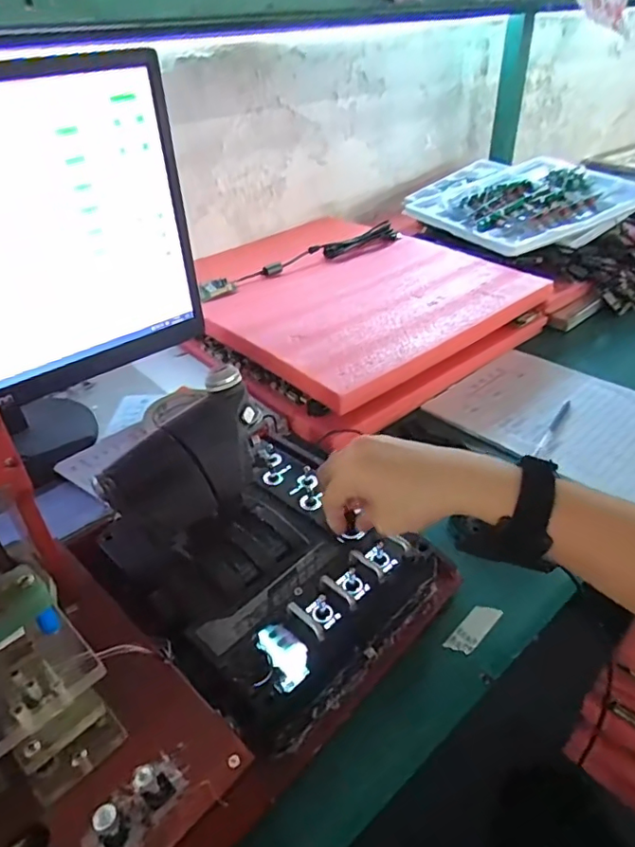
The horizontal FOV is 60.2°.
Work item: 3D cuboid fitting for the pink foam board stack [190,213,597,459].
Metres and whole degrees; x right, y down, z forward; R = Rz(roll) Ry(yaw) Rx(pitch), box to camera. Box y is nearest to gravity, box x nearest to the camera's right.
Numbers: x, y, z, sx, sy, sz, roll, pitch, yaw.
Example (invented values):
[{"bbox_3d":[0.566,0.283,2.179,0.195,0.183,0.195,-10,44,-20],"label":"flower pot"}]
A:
[{"bbox_3d":[0.065,-0.160,0.814,0.429,0.088,0.363,-29,43,-30],"label":"pink foam board stack"}]

